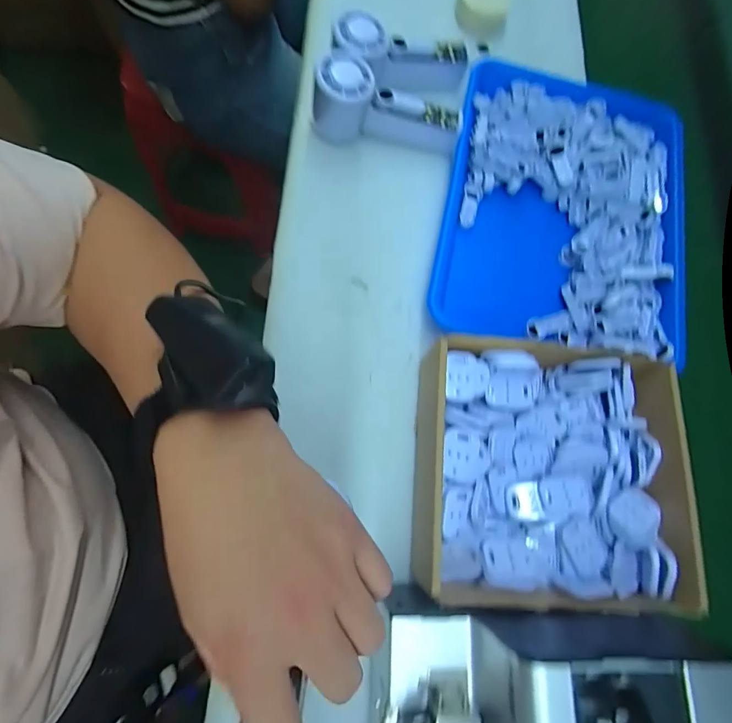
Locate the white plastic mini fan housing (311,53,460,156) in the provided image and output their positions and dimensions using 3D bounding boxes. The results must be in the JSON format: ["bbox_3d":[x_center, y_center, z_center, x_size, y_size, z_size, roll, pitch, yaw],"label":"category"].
[{"bbox_3d":[0.019,-0.251,0.409,0.146,0.063,0.051,10,75,-14],"label":"white plastic mini fan housing"}]

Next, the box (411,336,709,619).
[{"bbox_3d":[0.146,0.087,0.324,0.213,0.057,0.191,5,74,-4],"label":"box"}]

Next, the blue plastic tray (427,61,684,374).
[{"bbox_3d":[0.209,-0.166,0.416,0.244,0.033,0.312,12,74,-2],"label":"blue plastic tray"}]

